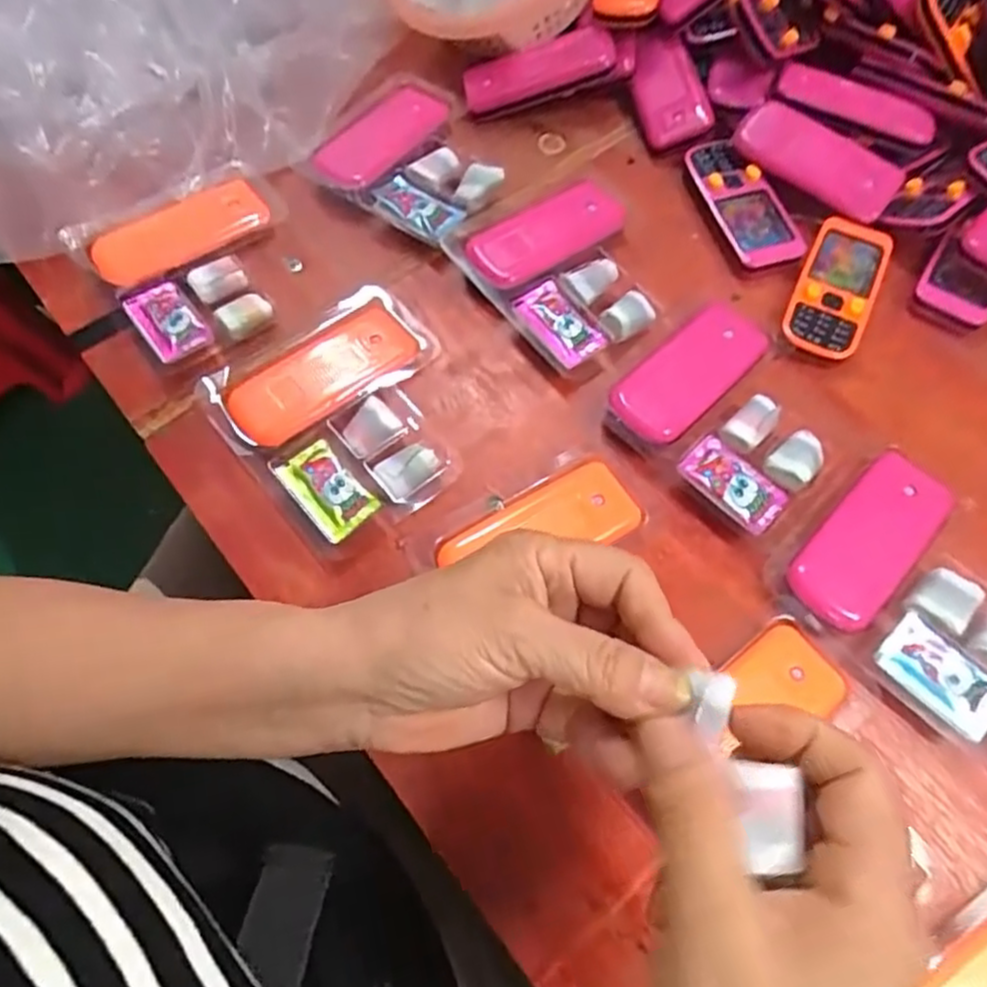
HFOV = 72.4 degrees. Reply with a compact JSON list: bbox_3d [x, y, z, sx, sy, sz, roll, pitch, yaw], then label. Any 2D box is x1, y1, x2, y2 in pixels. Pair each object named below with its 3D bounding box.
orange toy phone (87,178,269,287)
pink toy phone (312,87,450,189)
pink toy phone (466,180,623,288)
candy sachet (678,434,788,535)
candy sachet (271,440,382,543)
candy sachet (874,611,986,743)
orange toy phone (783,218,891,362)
[{"bbox_3d":[-0.194,-0.164,0.419,0.106,0.016,0.029,-31,71,-12],"label":"orange toy phone"},{"bbox_3d":[-0.072,-0.241,0.450,0.041,0.011,0.099,37,73,14],"label":"pink toy phone"},{"bbox_3d":[0.035,-0.164,0.423,0.104,0.009,0.039,-30,71,-11],"label":"pink toy phone"},{"bbox_3d":[0.125,-0.005,0.349,0.053,0.004,0.029,42,74,15],"label":"candy sachet"},{"bbox_3d":[-0.086,-0.002,0.346,0.031,0.005,0.051,-39,73,-14],"label":"candy sachet"},{"bbox_3d":[0.207,0.084,0.312,0.052,0.004,0.032,42,74,15],"label":"candy sachet"},{"bbox_3d":[0.207,-0.124,0.405,0.046,0.007,0.098,25,70,10],"label":"orange toy phone"}]

